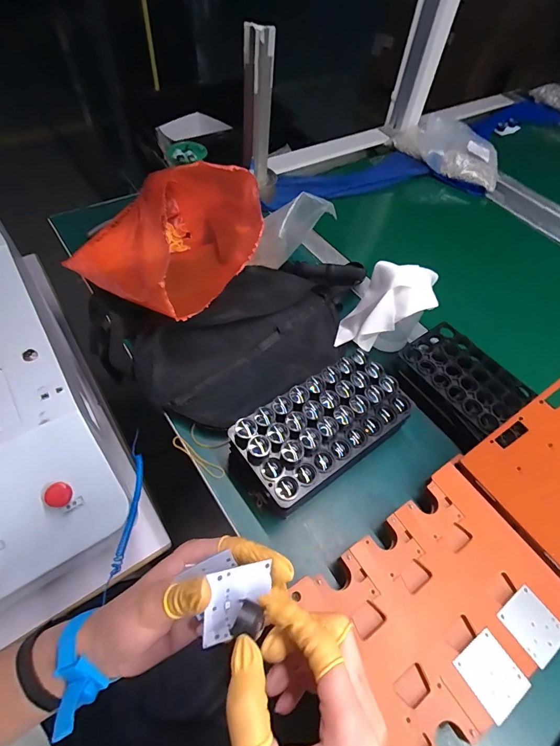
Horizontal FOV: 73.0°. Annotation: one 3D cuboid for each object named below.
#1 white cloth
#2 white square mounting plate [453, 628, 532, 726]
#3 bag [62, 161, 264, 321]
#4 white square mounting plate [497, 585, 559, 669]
[{"bbox_3d":[0.143,-0.087,0.497,0.112,0.090,0.088,14,57,7],"label":"white cloth"},{"bbox_3d":[0.176,0.250,0.314,0.045,0.005,0.047,-26,61,-21],"label":"white square mounting plate"},{"bbox_3d":[-0.155,-0.203,0.524,0.266,0.167,0.221,39,61,20],"label":"bag"},{"bbox_3d":[0.225,0.224,0.336,0.044,0.004,0.047,-26,61,-21],"label":"white square mounting plate"}]

